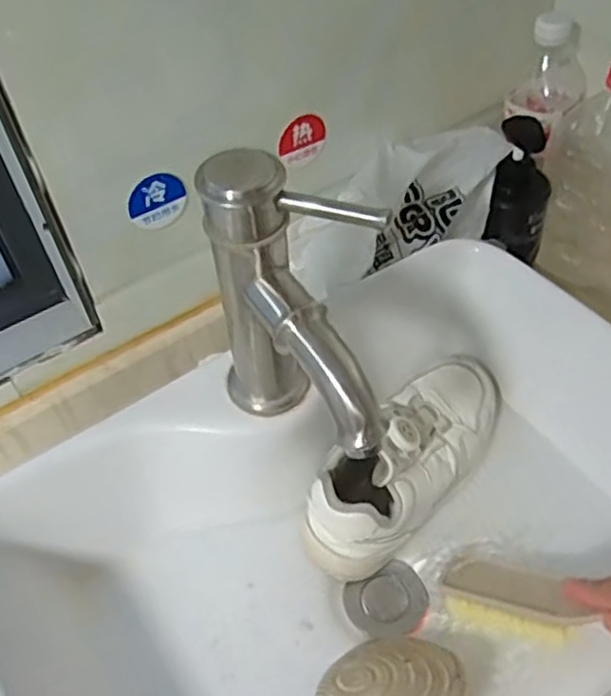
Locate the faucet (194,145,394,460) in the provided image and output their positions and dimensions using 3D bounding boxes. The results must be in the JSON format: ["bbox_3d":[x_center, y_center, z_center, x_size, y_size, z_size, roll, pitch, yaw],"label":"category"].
[{"bbox_3d":[0.008,-0.006,0.420,0.067,0.192,0.143,-33,54,-21],"label":"faucet"}]

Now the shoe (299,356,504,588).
[{"bbox_3d":[0.083,0.083,0.555,0.081,0.083,0.215,27,57,26],"label":"shoe"}]

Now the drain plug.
[{"bbox_3d":[0.059,0.184,0.516,0.057,0.007,0.049,-23,51,-14],"label":"drain plug"}]

